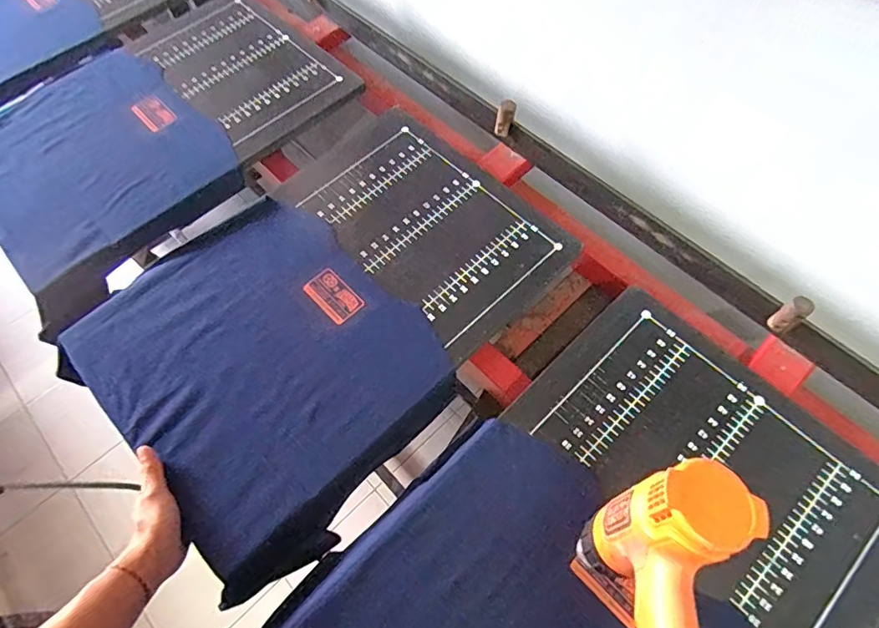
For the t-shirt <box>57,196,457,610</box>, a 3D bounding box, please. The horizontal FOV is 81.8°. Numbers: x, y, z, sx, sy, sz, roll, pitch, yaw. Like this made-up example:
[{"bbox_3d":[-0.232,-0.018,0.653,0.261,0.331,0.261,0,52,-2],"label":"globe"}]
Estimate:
[{"bbox_3d":[-0.233,0.063,0.672,0.362,0.052,0.434,-39,68,-16],"label":"t-shirt"}]

